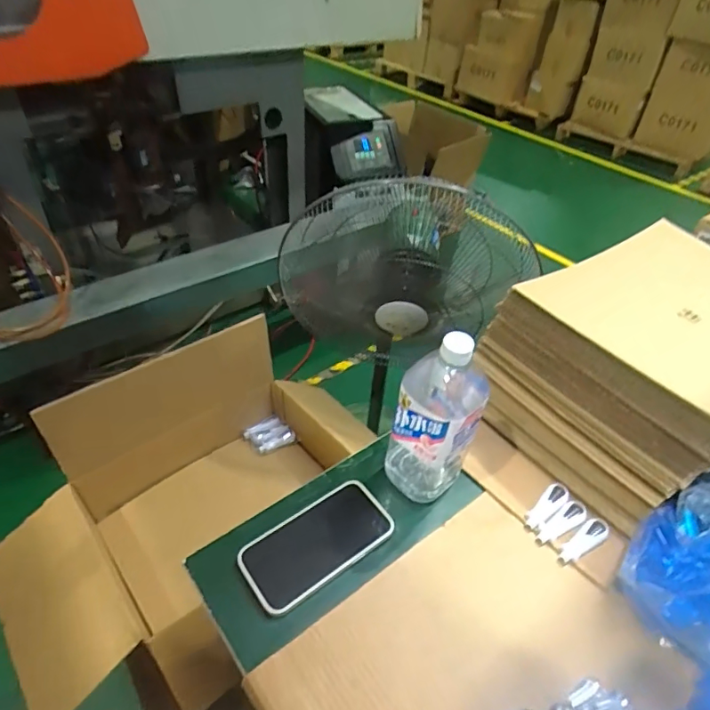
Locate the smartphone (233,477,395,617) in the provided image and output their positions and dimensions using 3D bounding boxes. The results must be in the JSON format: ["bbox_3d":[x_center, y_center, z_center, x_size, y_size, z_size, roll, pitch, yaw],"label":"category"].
[{"bbox_3d":[-0.040,0.209,0.560,0.170,0.012,0.083,-25,46,-29],"label":"smartphone"}]

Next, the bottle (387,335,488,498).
[{"bbox_3d":[0.093,0.071,0.574,0.093,0.227,0.099,13,43,9],"label":"bottle"}]

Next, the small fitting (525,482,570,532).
[{"bbox_3d":[0.236,0.188,0.616,0.081,0.010,0.022,-29,52,-31],"label":"small fitting"}]

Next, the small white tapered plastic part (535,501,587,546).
[{"bbox_3d":[0.248,0.202,0.599,0.080,0.006,0.024,-23,49,-27],"label":"small white tapered plastic part"}]

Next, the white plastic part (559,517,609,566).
[{"bbox_3d":[0.269,0.220,0.585,0.081,0.009,0.023,-24,49,-28],"label":"white plastic part"}]

